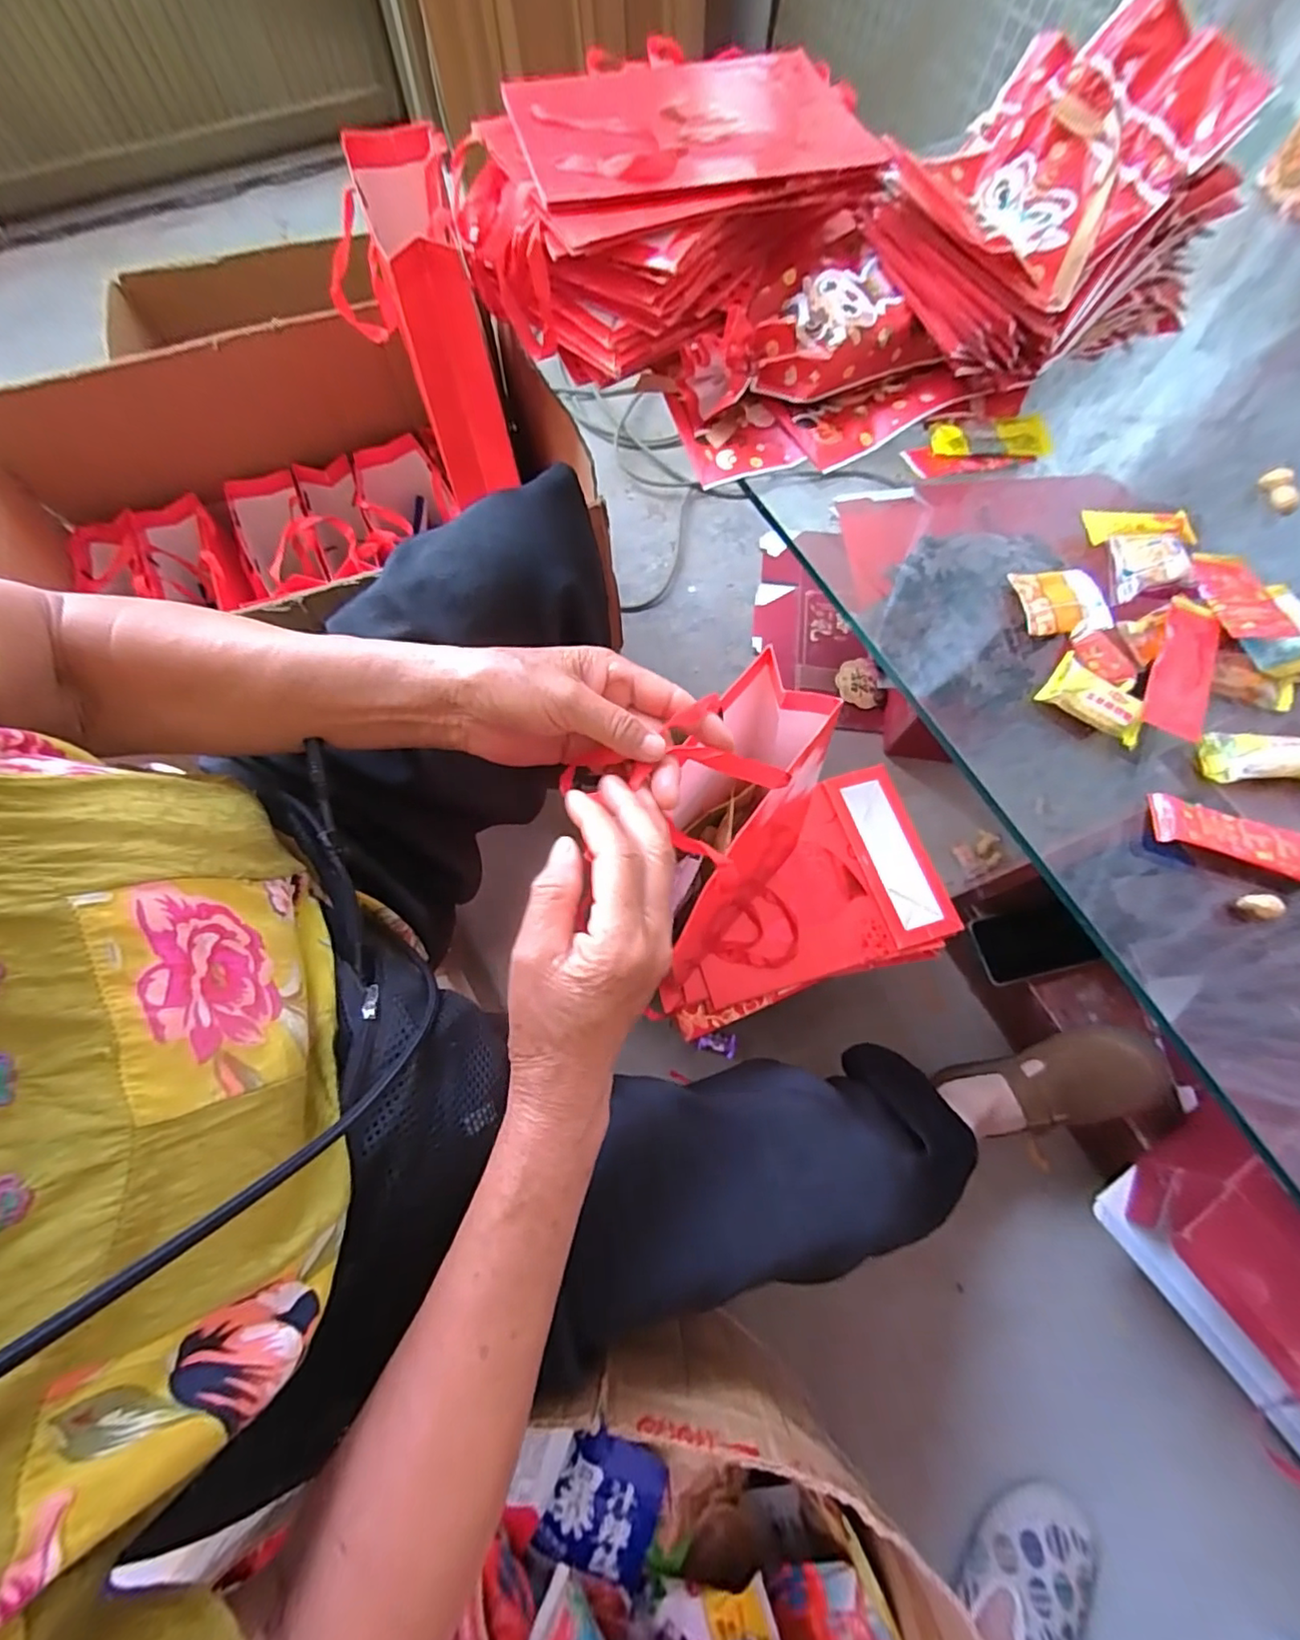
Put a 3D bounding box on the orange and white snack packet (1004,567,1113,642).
[{"bbox_3d":[0.281,-0.147,0.405,0.057,0.009,0.055,-4,70,-2],"label":"orange and white snack packet"}]

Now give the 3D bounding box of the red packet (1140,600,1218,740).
[{"bbox_3d":[0.337,-0.100,0.376,0.034,0.011,0.103,25,72,9],"label":"red packet"}]

